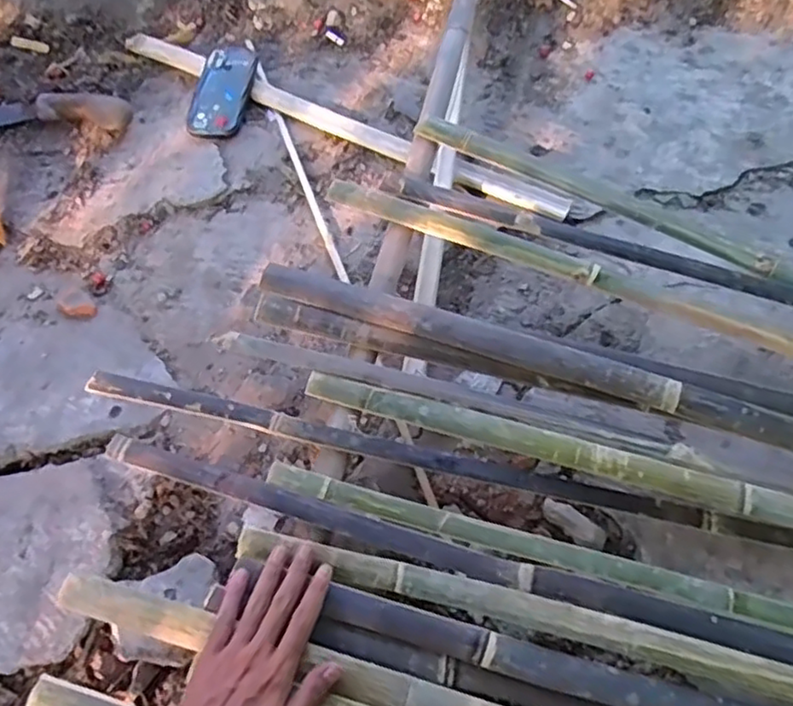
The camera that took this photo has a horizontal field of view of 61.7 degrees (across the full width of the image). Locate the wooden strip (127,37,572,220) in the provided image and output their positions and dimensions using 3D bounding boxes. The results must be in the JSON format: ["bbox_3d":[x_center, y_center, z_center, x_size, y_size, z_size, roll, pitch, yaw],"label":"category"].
[{"bbox_3d":[-0.103,-0.354,0.987,0.756,0.022,0.048,28,67,17],"label":"wooden strip"}]

